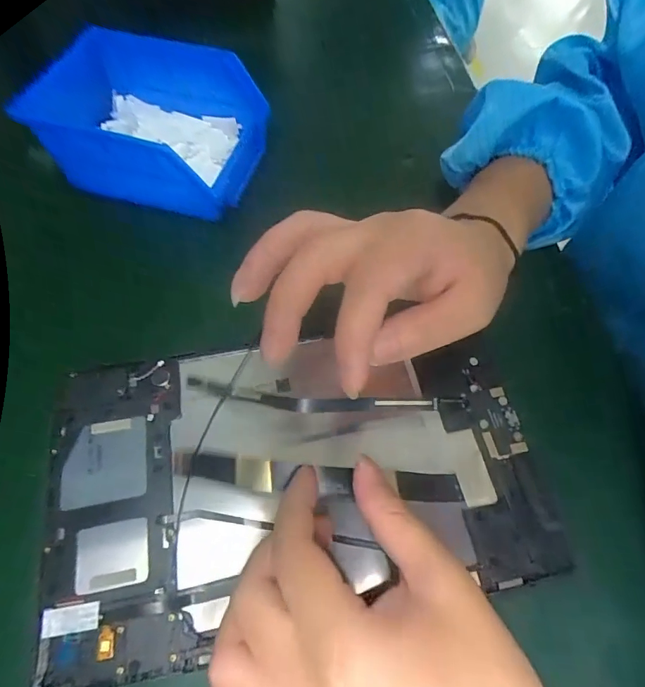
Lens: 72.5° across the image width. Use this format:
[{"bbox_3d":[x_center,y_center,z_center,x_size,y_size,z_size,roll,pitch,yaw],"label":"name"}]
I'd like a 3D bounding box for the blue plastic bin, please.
[{"bbox_3d":[-0.129,-0.162,0.323,0.153,0.061,0.108,17,66,5],"label":"blue plastic bin"}]

